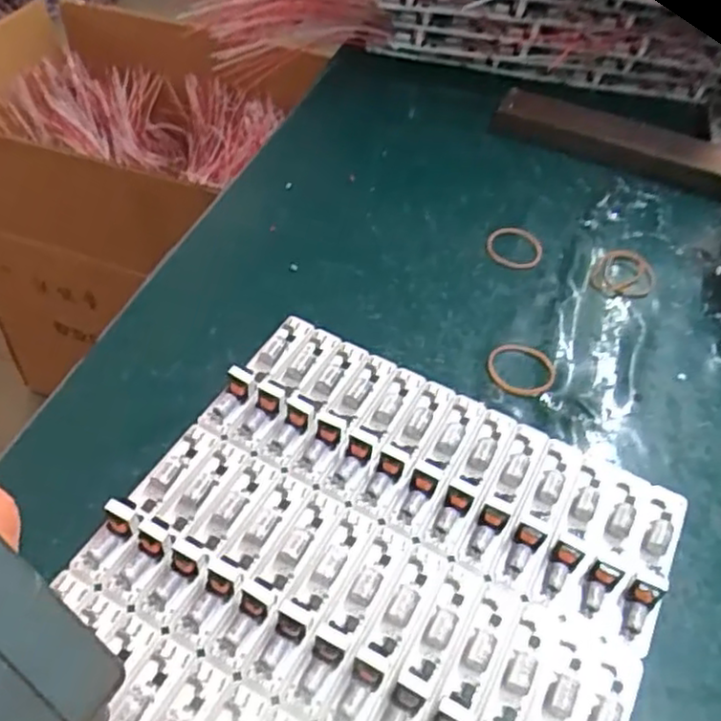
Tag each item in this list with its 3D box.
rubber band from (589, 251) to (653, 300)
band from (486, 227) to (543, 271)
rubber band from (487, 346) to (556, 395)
[{"bbox_3d":[0.144,-0.047,0.386,0.031,0.004,0.044,34,54,21],"label":"rubber band"},{"bbox_3d":[0.085,-0.063,0.391,0.032,0.006,0.032,3,50,-4],"label":"band"},{"bbox_3d":[0.075,0.003,0.331,0.031,0.004,0.030,3,50,-4],"label":"rubber band"}]

